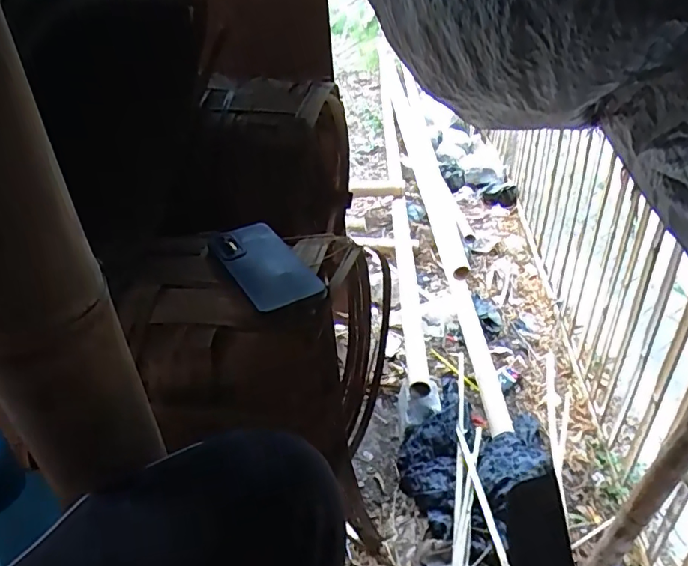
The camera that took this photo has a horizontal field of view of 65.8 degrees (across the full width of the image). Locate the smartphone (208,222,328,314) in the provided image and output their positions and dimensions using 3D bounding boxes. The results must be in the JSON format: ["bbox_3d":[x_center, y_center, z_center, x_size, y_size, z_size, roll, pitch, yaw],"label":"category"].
[{"bbox_3d":[-0.089,-0.022,0.581,0.073,0.016,0.157,-21,40,-26],"label":"smartphone"}]

